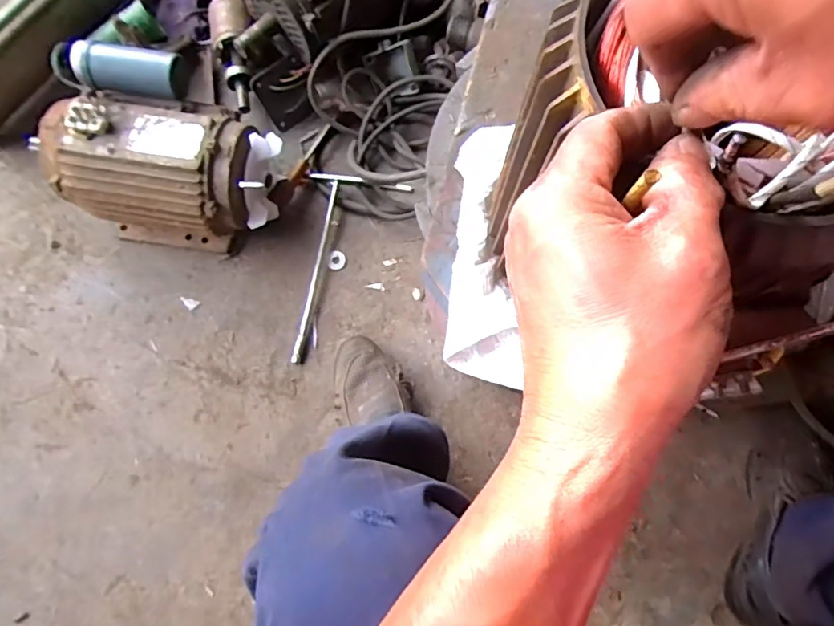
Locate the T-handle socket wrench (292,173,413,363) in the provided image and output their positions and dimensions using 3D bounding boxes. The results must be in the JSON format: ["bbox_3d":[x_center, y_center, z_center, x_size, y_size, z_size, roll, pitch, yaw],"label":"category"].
[{"bbox_3d":[-0.091,-0.069,0.775,0.148,0.026,0.280,3,74,1],"label":"T-handle socket wrench"}]

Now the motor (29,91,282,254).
[{"bbox_3d":[-0.327,-0.186,0.706,0.257,0.173,0.142,6,74,2],"label":"motor"}]

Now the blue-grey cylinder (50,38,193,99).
[{"bbox_3d":[-0.353,-0.295,0.646,0.147,0.044,0.056,5,74,1],"label":"blue-grey cylinder"}]

